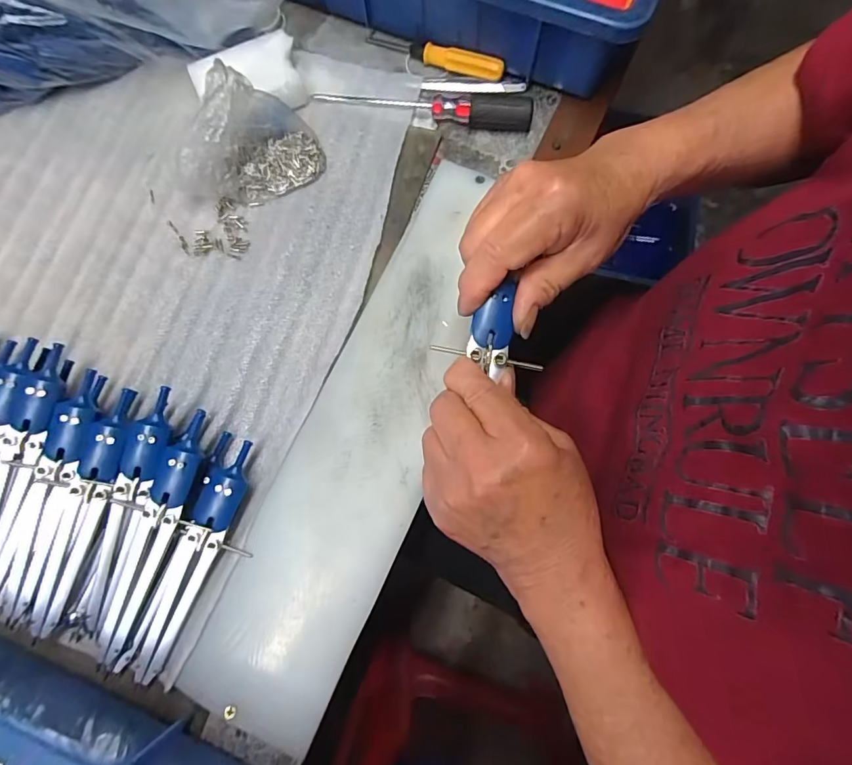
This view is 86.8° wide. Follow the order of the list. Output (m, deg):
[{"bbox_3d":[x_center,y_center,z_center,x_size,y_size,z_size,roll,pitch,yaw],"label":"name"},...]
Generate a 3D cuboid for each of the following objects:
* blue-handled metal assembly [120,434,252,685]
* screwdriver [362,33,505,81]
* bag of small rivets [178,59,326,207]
[{"bbox_3d":[-0.137,0.108,0.274,0.034,0.018,0.142,21,77,7],"label":"blue-handled metal assembly"},{"bbox_3d":[0.005,-0.279,0.378,0.126,0.014,0.013,24,77,7],"label":"screwdriver"},{"bbox_3d":[-0.136,-0.176,0.325,0.104,0.065,0.057,-26,76,-6],"label":"bag of small rivets"}]

